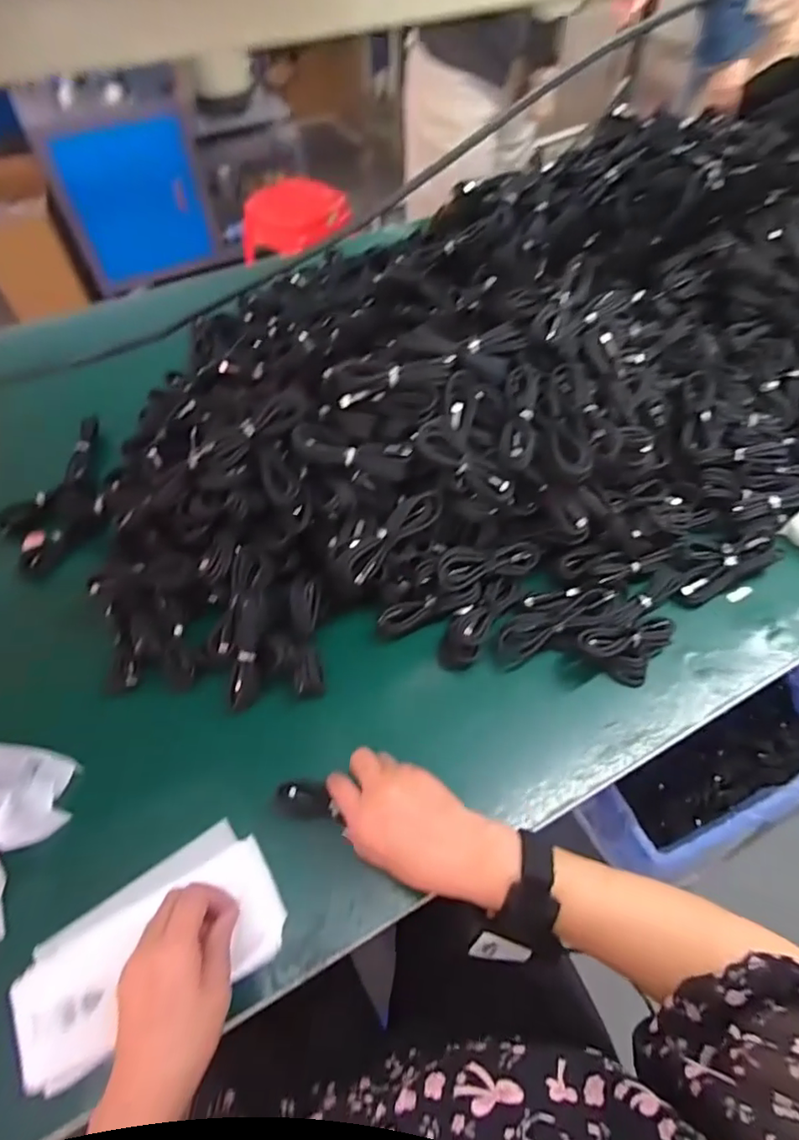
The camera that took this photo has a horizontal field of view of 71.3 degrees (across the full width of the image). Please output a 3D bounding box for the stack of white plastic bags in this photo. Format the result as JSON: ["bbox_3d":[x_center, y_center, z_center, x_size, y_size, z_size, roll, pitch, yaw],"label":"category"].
[{"bbox_3d":[-0.184,0.277,0.419,0.178,0.034,0.106,-26,60,-19],"label":"stack of white plastic bags"}]

